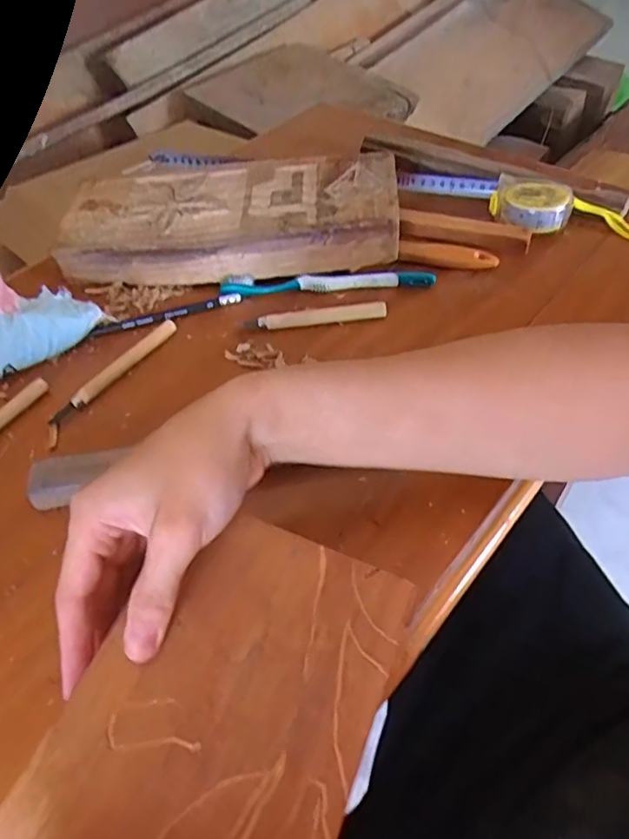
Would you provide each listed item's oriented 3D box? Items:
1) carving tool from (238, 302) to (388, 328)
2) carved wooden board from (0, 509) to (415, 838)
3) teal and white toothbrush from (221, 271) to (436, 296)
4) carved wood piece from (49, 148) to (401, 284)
[{"bbox_3d":[-0.001,-0.087,0.489,0.122,0.008,0.015,-6,50,0],"label":"carving tool"},{"bbox_3d":[-0.037,0.128,0.268,0.127,0.004,0.168,24,55,6],"label":"carved wooden board"},{"bbox_3d":[0.011,-0.120,0.512,0.184,0.012,0.019,-1,50,5],"label":"teal and white toothbrush"},{"bbox_3d":[-0.068,-0.186,0.541,0.291,0.063,0.118,1,51,6],"label":"carved wood piece"}]

